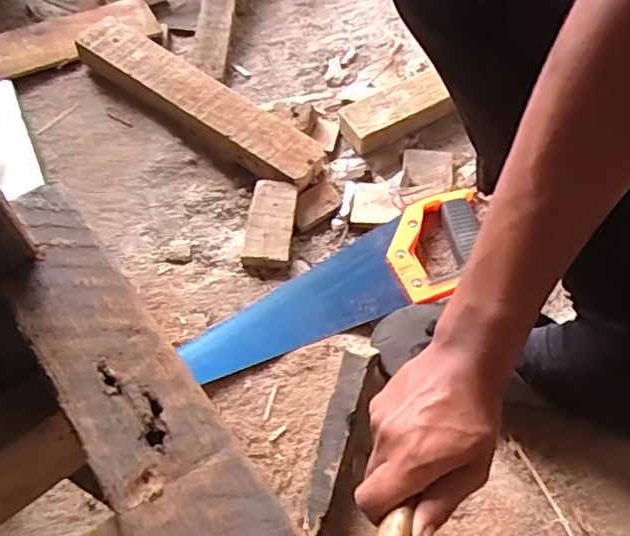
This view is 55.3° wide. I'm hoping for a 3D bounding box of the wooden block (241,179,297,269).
[{"bbox_3d":[-0.049,-0.050,0.671,0.049,0.019,0.114,3,61,6],"label":"wooden block"}]

